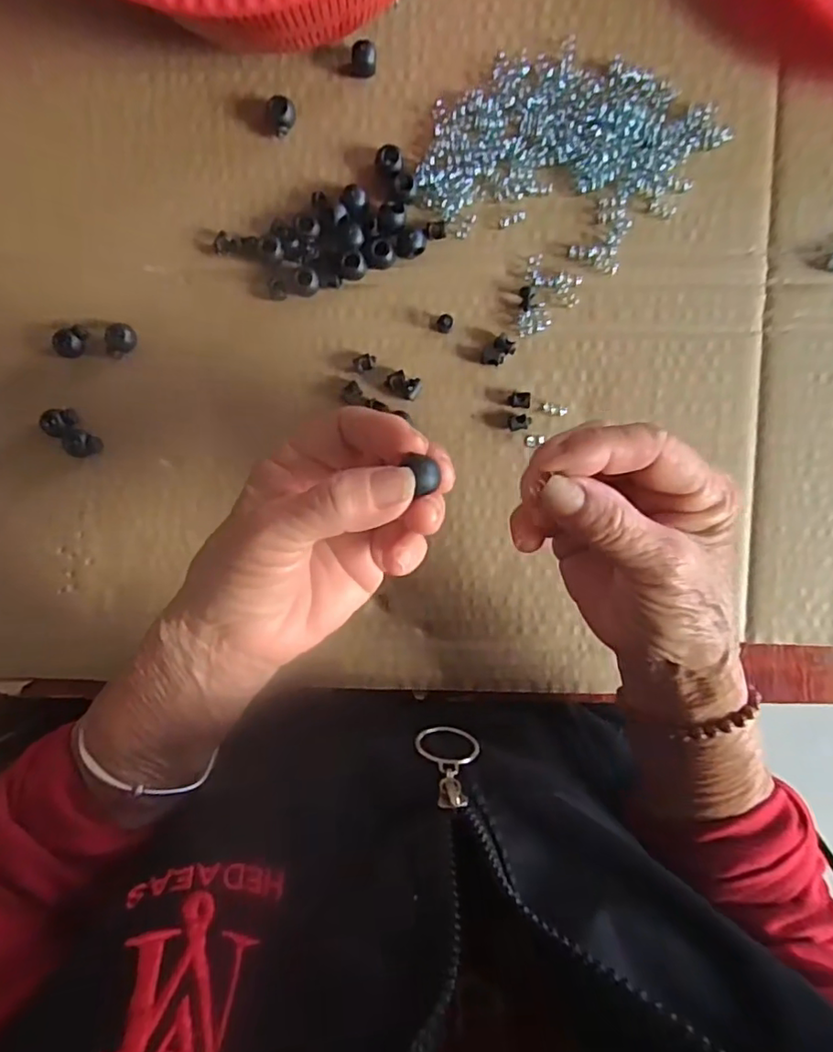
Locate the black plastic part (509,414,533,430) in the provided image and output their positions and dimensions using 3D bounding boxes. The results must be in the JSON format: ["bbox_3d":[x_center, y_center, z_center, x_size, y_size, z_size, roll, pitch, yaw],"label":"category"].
[{"bbox_3d":[0.057,-0.058,0.321,0.012,0.005,0.008,-11,95,3],"label":"black plastic part"}]

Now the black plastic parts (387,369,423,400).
[{"bbox_3d":[-0.007,-0.078,0.321,0.019,0.006,0.012,25,96,0],"label":"black plastic parts"}]

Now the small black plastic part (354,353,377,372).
[{"bbox_3d":[-0.028,-0.091,0.322,0.012,0.006,0.009,-29,94,5],"label":"small black plastic part"}]

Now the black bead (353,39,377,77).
[{"bbox_3d":[-0.028,-0.246,0.306,0.013,0.013,0.012,-4,95,3],"label":"black bead"}]

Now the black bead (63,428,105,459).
[{"bbox_3d":[-0.189,-0.046,0.328,0.017,0.011,0.015,11,96,1],"label":"black bead"}]

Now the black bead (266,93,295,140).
[{"bbox_3d":[-0.071,-0.219,0.309,0.014,0.013,0.014,0,96,2],"label":"black bead"}]

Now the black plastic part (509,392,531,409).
[{"bbox_3d":[0.057,-0.070,0.320,0.012,0.008,0.009,4,96,2],"label":"black plastic part"}]

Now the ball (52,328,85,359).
[{"bbox_3d":[-0.194,-0.102,0.326,0.016,0.013,0.015,0,96,2],"label":"ball"}]

